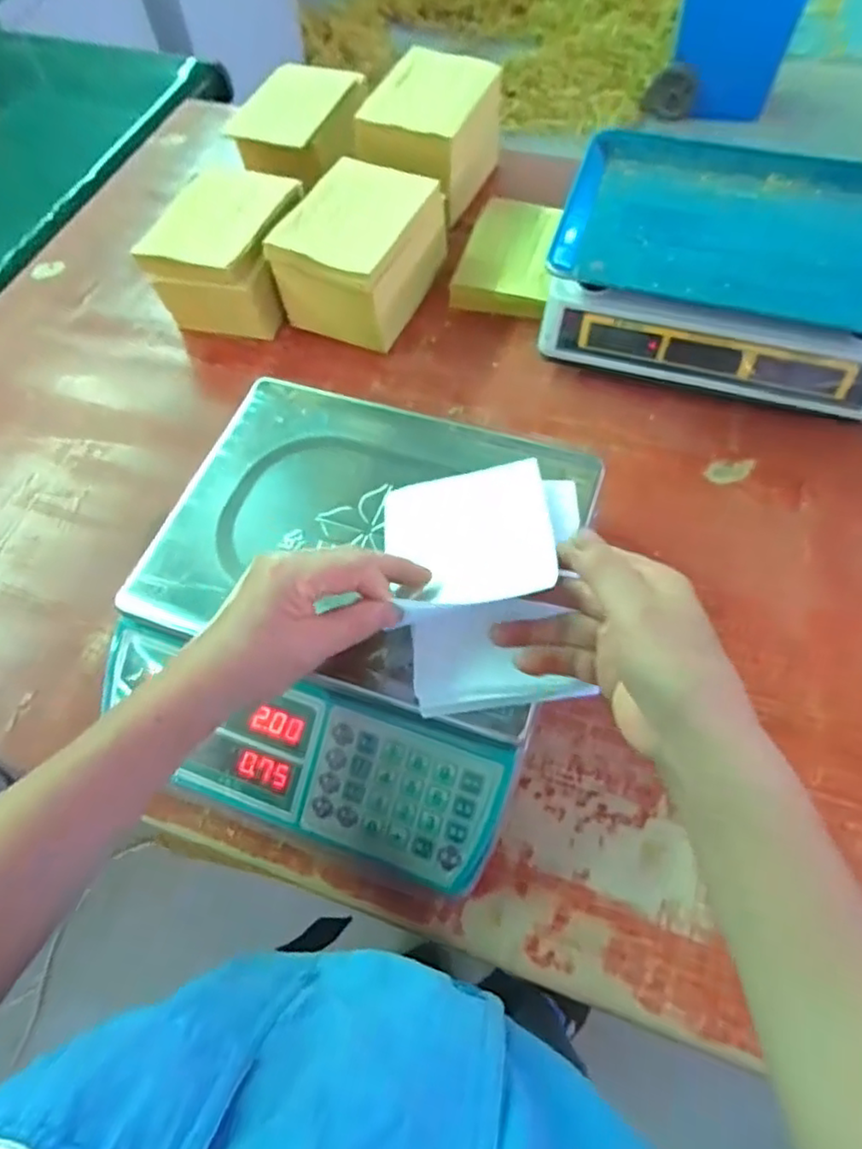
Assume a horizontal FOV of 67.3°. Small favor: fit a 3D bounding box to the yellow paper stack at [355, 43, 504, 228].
[{"bbox_3d":[-0.003,-0.516,0.768,0.121,0.106,0.177,22,66,14],"label":"yellow paper stack"}]

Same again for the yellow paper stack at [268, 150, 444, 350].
[{"bbox_3d":[-0.077,-0.338,0.701,0.130,0.101,0.171,22,66,14],"label":"yellow paper stack"}]

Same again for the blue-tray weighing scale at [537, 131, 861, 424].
[{"bbox_3d":[0.298,-0.306,0.650,0.321,0.107,0.269,16,65,11],"label":"blue-tray weighing scale"}]

